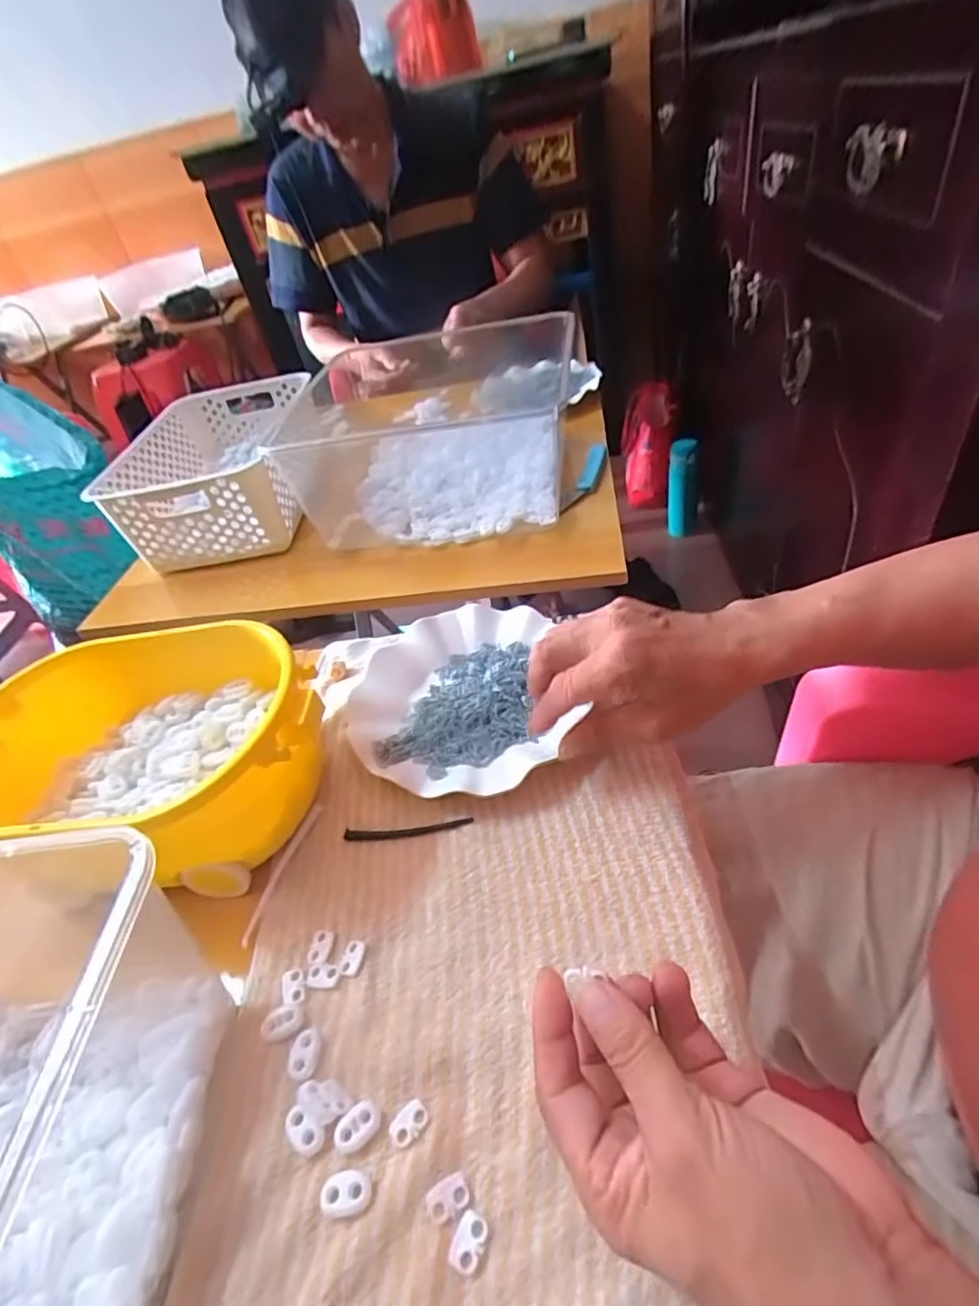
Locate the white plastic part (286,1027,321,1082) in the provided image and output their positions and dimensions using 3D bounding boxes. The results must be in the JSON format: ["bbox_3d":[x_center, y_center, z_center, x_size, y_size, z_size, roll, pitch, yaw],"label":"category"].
[{"bbox_3d":[-0.095,0.206,0.310,0.016,0.005,0.022,-5,43,11],"label":"white plastic part"}]

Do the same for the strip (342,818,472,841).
[{"bbox_3d":[-0.054,0.116,0.397,0.086,0.009,0.009,-6,42,9],"label":"strip"}]

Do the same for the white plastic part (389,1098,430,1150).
[{"bbox_3d":[-0.038,0.219,0.282,0.019,0.004,0.013,-39,47,-25],"label":"white plastic part"}]

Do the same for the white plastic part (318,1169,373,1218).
[{"bbox_3d":[-0.064,0.238,0.267,0.023,0.005,0.015,-13,42,2],"label":"white plastic part"}]

